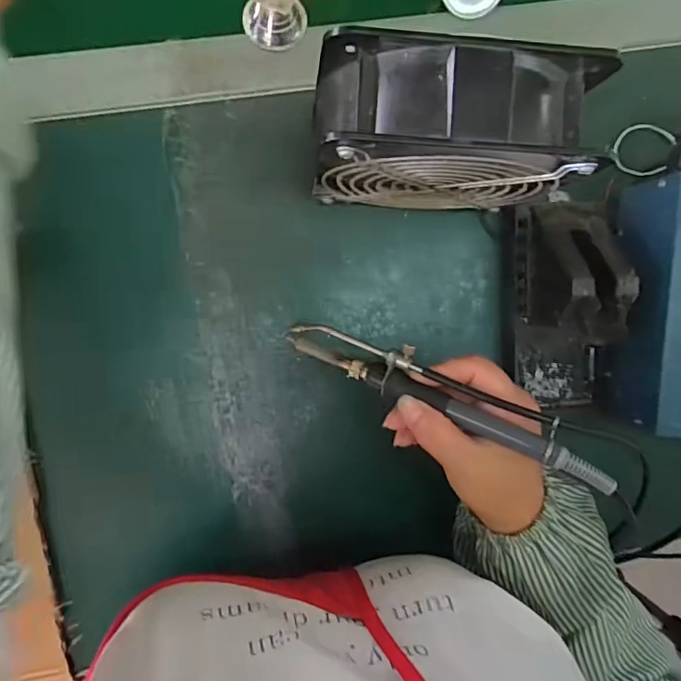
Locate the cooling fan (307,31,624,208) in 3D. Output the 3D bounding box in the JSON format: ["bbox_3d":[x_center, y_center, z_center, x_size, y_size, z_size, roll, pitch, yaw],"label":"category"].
[{"bbox_3d":[0.055,-0.118,0.323,0.147,0.154,0.065,-2,94,-7],"label":"cooling fan"}]

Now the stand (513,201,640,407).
[{"bbox_3d":[0.164,-0.022,0.379,0.072,0.069,0.154,-5,94,-5],"label":"stand"}]

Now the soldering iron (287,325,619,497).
[{"bbox_3d":[0.057,0.029,0.310,0.204,0.015,0.030,24,91,20],"label":"soldering iron"}]

